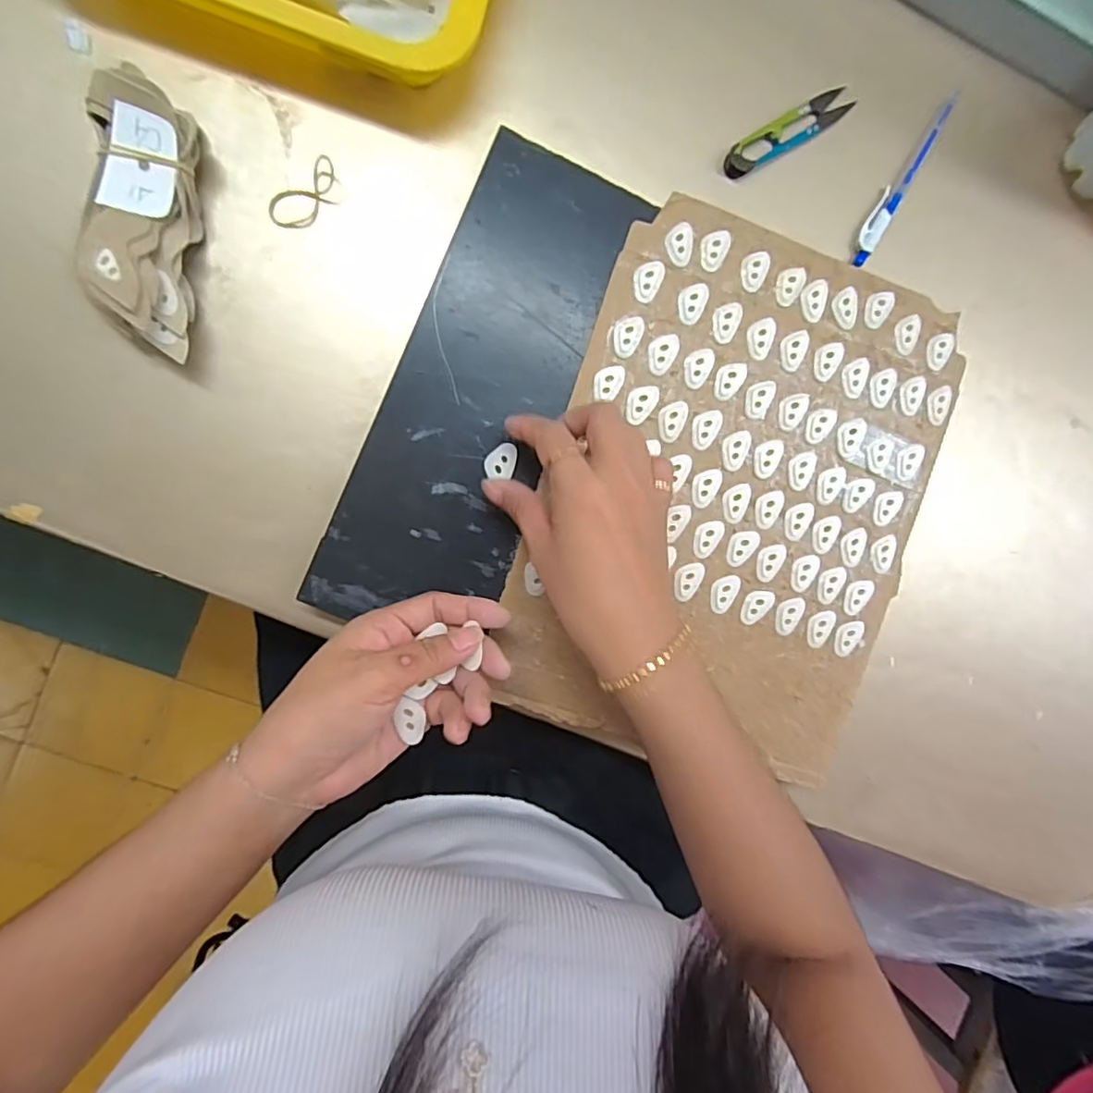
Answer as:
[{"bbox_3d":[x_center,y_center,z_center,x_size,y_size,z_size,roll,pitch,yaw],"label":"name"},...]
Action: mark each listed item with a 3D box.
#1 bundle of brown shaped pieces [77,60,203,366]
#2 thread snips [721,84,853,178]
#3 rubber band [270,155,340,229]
[{"bbox_3d":[-0.230,-0.182,0.322,0.058,0.043,0.145,3,94,-6],"label":"bundle of brown shaped pieces"},{"bbox_3d":[0.157,-0.269,0.374,0.096,0.009,0.020,-31,97,-3],"label":"thread snips"},{"bbox_3d":[-0.144,-0.210,0.347,0.049,0.008,0.023,-35,97,-3],"label":"rubber band"}]

